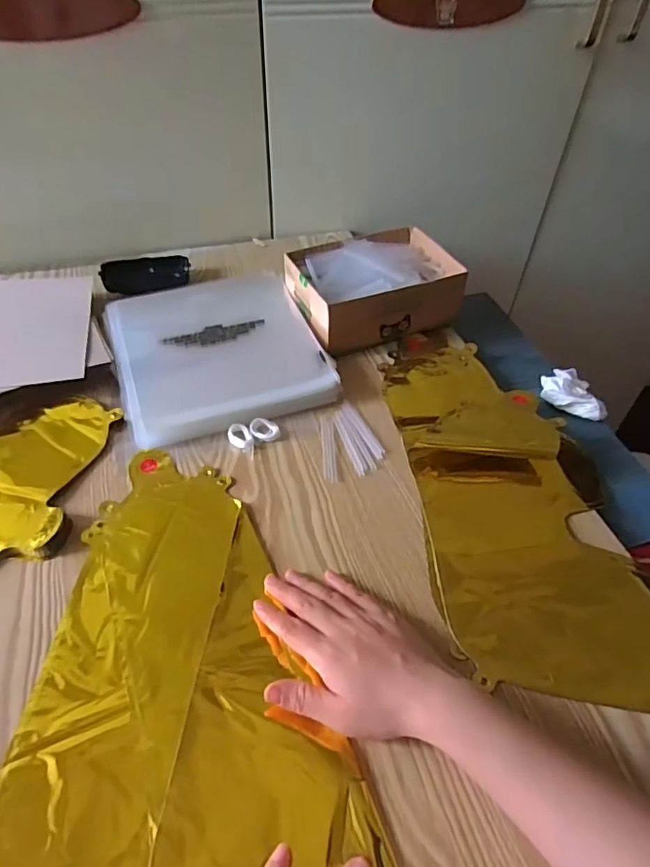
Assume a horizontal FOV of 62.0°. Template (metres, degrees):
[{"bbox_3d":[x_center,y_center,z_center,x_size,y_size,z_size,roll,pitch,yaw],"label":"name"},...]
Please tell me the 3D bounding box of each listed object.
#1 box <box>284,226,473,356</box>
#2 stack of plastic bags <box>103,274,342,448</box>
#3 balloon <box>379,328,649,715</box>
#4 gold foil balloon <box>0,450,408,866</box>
[{"bbox_3d":[0.054,-0.178,0.654,0.187,0.071,0.141,-18,51,-17],"label":"box"},{"bbox_3d":[-0.122,-0.093,0.604,0.212,0.029,0.217,-16,50,-16],"label":"stack of plastic bags"},{"bbox_3d":[0.171,0.039,0.498,0.191,0.019,0.418,-5,48,-6],"label":"balloon"},{"bbox_3d":[-0.120,0.189,0.369,0.253,0.009,0.411,-13,50,-13],"label":"gold foil balloon"}]

